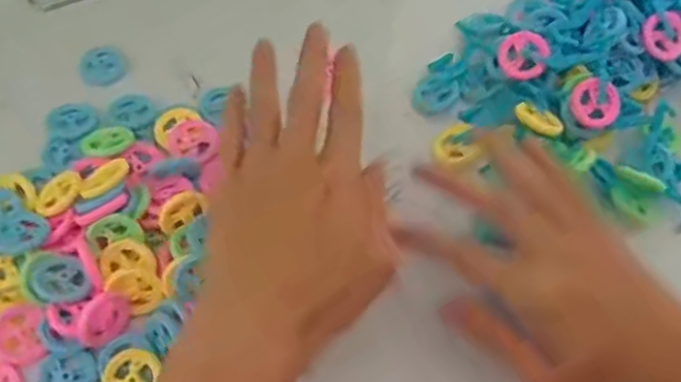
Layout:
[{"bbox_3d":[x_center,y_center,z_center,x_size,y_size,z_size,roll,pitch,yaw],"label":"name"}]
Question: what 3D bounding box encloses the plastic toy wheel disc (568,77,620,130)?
[{"bbox_3d":[0.153,-0.053,0.382,0.027,0.005,0.030,-25,80,8],"label":"plastic toy wheel disc"}]

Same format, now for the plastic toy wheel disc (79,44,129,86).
[{"bbox_3d":[-0.156,-0.082,0.416,0.030,0.007,0.028,1,64,-2],"label":"plastic toy wheel disc"}]

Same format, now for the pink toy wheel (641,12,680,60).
[{"bbox_3d":[0.203,-0.097,0.397,0.030,0.006,0.030,-2,100,-9],"label":"pink toy wheel"}]

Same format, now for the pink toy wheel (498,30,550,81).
[{"bbox_3d":[0.114,-0.084,0.394,0.029,0.004,0.030,2,96,17],"label":"pink toy wheel"}]

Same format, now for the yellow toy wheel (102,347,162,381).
[{"bbox_3d":[-0.106,0.093,0.319,0.027,0.006,0.030,25,66,10],"label":"yellow toy wheel"}]

